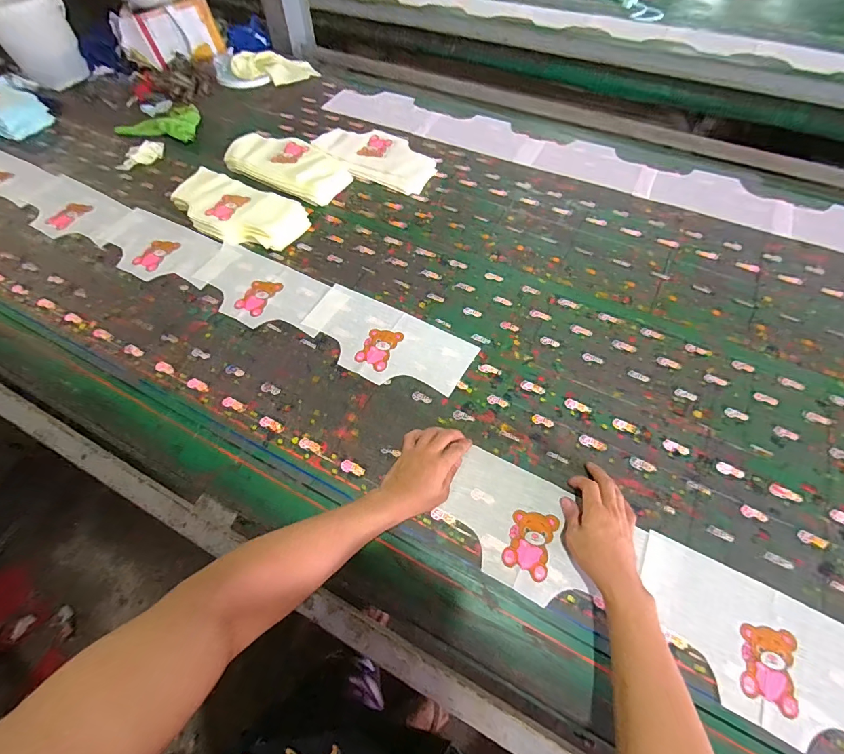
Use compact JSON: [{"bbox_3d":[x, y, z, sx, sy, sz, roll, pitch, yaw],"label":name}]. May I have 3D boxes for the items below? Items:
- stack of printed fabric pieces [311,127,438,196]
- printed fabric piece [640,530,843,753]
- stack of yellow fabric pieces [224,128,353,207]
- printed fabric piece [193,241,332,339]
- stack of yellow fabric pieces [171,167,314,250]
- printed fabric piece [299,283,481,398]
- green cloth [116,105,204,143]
[{"bbox_3d":[-0.105,-0.540,0.970,0.287,0.012,0.162,29,67,7],"label":"stack of printed fabric pieces"},{"bbox_3d":[0.398,0.323,0.481,0.267,0.007,0.149,25,64,16],"label":"printed fabric piece"},{"bbox_3d":[-0.324,-0.501,0.948,0.300,0.050,0.151,29,65,17],"label":"stack of yellow fabric pieces"},{"bbox_3d":[-0.313,-0.166,0.776,0.287,0.009,0.147,26,67,13],"label":"printed fabric piece"},{"bbox_3d":[-0.410,-0.357,0.862,0.306,0.048,0.150,22,63,14],"label":"stack of yellow fabric pieces"},{"bbox_3d":[-0.068,-0.062,0.712,0.306,0.008,0.148,25,64,16],"label":"printed fabric piece"},{"bbox_3d":[-0.682,-0.686,1.067,0.199,0.024,0.156,8,60,6],"label":"green cloth"}]

